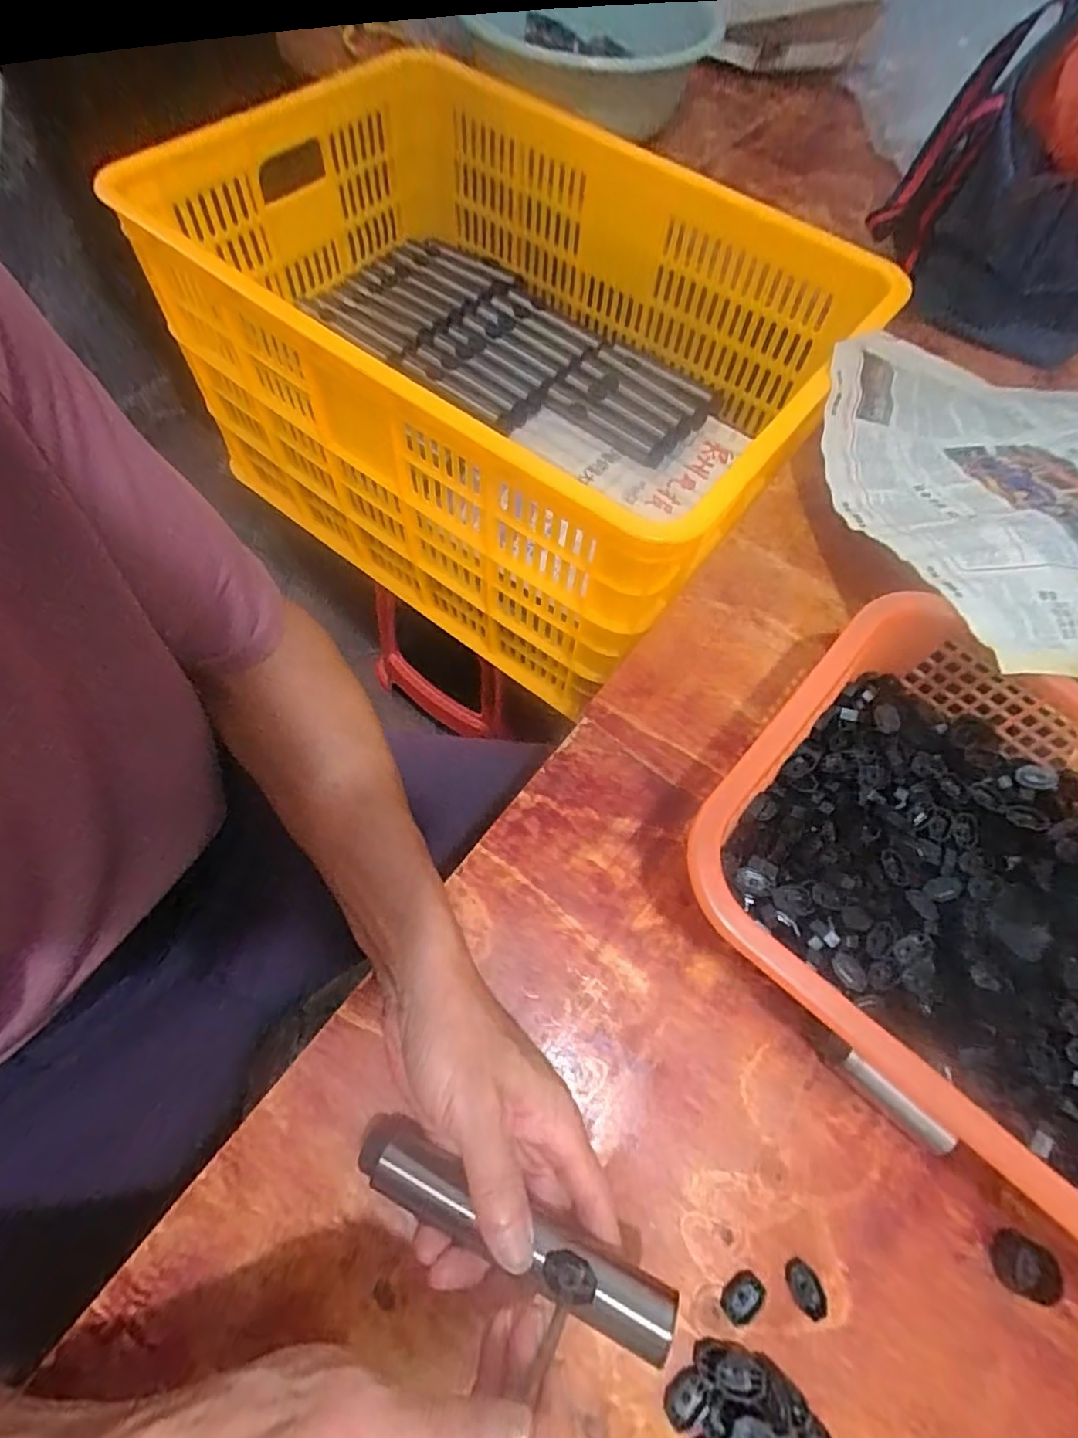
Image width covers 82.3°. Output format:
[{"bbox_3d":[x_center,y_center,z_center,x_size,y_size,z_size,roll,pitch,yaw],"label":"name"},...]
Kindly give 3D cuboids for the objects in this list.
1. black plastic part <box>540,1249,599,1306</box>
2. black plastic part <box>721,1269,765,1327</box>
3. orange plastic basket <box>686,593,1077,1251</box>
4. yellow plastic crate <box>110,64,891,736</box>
[{"bbox_3d":[0.013,0.237,0.262,0.022,0.006,0.016,12,66,2],"label":"black plastic part"},{"bbox_3d":[0.101,0.286,0.305,0.022,0.004,0.015,-35,72,-17],"label":"black plastic part"},{"bbox_3d":[0.267,0.113,0.347,0.336,0.088,0.255,40,69,13],"label":"orange plastic basket"},{"bbox_3d":[-0.053,-0.383,0.672,0.626,0.353,0.476,36,68,11],"label":"yellow plastic crate"}]

